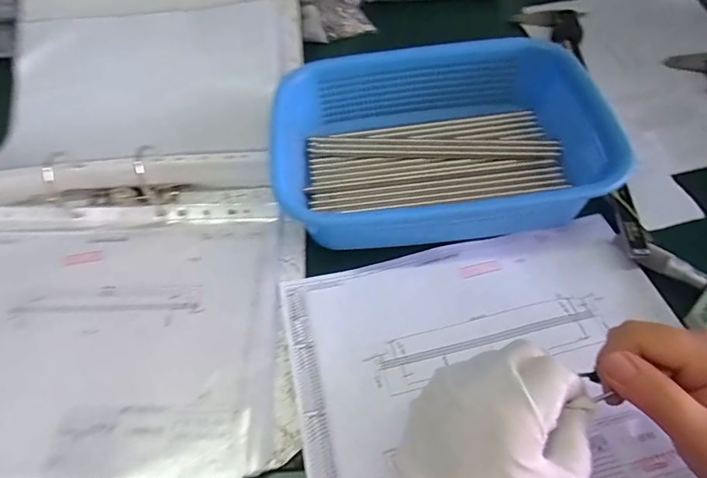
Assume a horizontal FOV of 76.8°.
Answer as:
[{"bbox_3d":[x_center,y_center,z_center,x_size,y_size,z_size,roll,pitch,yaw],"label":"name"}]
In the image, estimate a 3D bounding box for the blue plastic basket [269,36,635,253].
[{"bbox_3d":[0.070,-0.096,0.427,0.286,0.084,0.196,-4,56,0],"label":"blue plastic basket"}]

